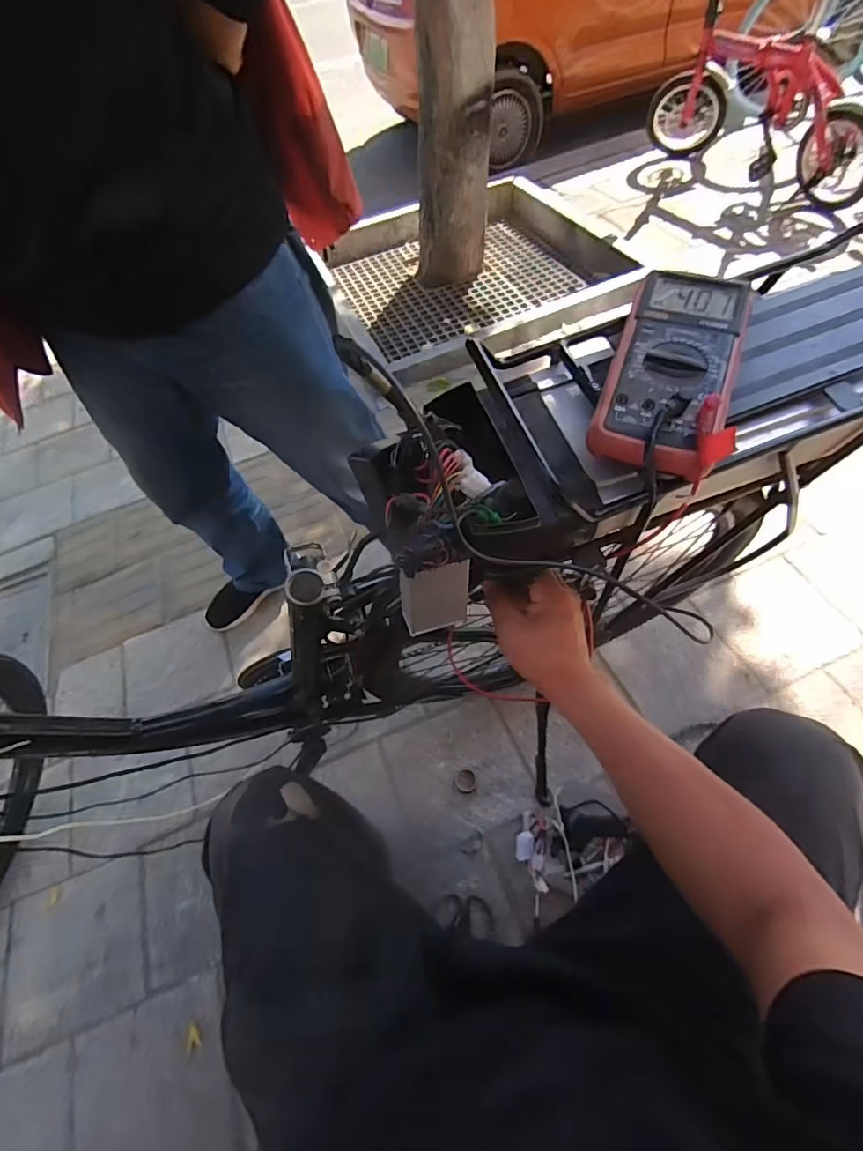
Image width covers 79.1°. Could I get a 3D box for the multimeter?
[{"bbox_3d":[0.179,-0.149,0.383,0.089,0.040,0.188,16,60,18],"label":"multimeter"}]

